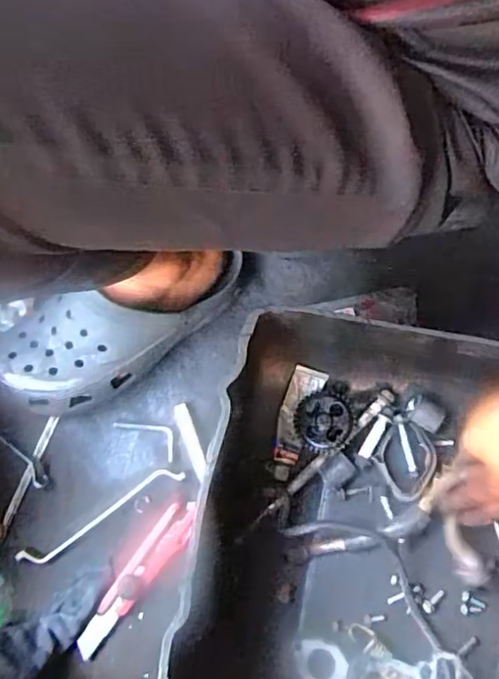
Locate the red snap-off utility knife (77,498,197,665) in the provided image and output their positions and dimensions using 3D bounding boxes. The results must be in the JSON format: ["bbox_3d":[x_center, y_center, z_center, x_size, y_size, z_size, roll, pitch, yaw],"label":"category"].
[{"bbox_3d":[-0.110,0.230,0.556,0.032,0.009,0.167,37,80,7],"label":"red snap-off utility knife"}]

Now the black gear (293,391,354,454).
[{"bbox_3d":[0.073,0.081,0.560,0.057,0.004,0.056,0,78,0],"label":"black gear"}]

